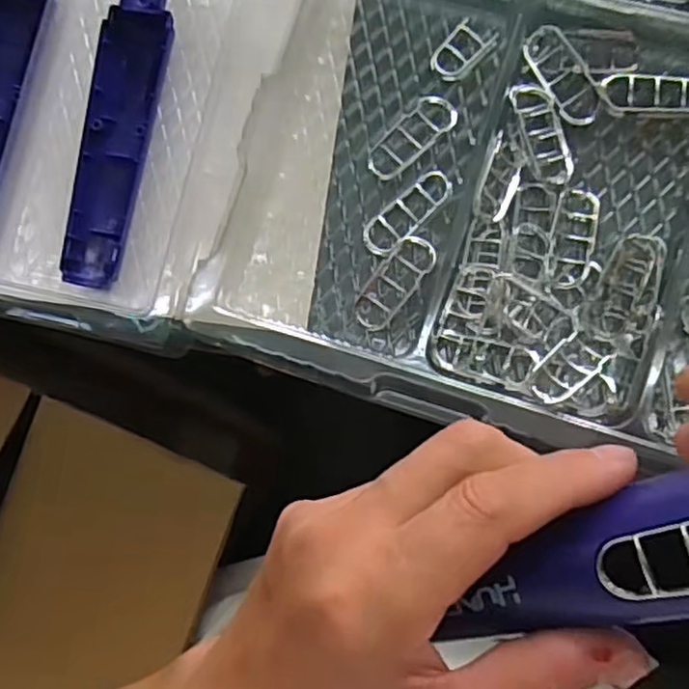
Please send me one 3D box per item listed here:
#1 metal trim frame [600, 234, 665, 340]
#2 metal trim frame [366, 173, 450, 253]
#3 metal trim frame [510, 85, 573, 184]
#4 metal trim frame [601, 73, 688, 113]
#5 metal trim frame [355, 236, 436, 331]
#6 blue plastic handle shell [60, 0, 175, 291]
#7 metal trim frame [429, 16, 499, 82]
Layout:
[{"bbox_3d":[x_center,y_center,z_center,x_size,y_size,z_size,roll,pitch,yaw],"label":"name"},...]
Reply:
[{"bbox_3d":[0.139,-0.028,0.337,0.025,0.009,0.051,15,87,9],"label":"metal trim frame"},{"bbox_3d":[0.032,-0.067,0.356,0.053,0.010,0.020,-41,81,2],"label":"metal trim frame"},{"bbox_3d":[0.099,-0.105,0.348,0.020,0.011,0.052,-15,83,6],"label":"metal trim frame"},{"bbox_3d":[0.155,-0.127,0.348,0.053,0.008,0.021,0,84,7],"label":"metal trim frame"},{"bbox_3d":[0.025,-0.031,0.353,0.022,0.009,0.053,39,90,9],"label":"metal trim frame"},{"bbox_3d":[-0.121,-0.114,0.377,0.038,0.015,0.167,9,86,8],"label":"blue plastic handle shell"},{"bbox_3d":[0.061,-0.153,0.362,0.020,0.004,0.034,44,91,9],"label":"metal trim frame"}]

